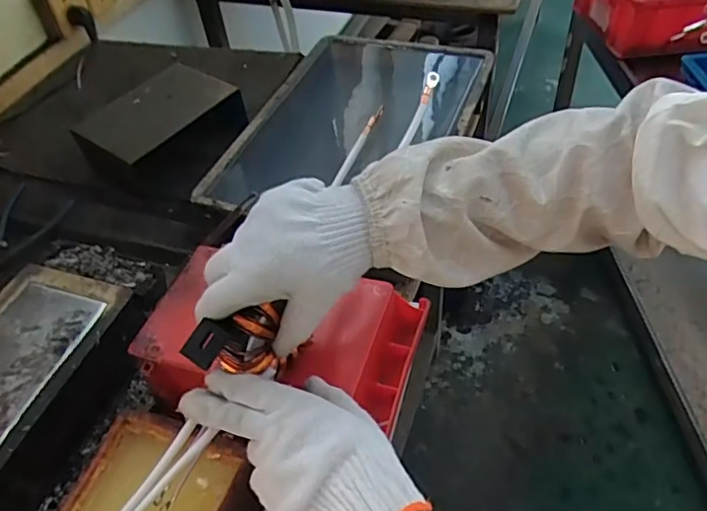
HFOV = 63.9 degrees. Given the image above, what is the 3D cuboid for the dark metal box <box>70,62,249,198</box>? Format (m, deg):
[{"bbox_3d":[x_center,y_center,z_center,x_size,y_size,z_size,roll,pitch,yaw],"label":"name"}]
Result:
[{"bbox_3d":[-0.282,-0.180,0.851,0.135,0.096,0.211,23,55,25],"label":"dark metal box"}]

